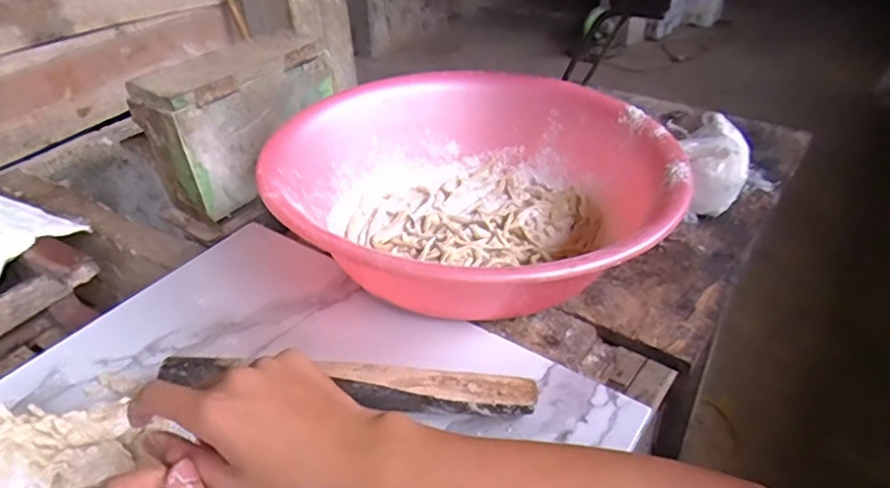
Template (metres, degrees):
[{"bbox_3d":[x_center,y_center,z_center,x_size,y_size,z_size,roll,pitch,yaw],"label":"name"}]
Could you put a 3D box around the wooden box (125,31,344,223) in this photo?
[{"bbox_3d":[-0.371,-0.234,1.063,0.138,0.223,0.334,17,40,27],"label":"wooden box"}]

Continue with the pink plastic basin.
[{"bbox_3d":[0.037,-0.050,0.611,0.398,0.138,0.386,-2,35,2],"label":"pink plastic basin"}]

